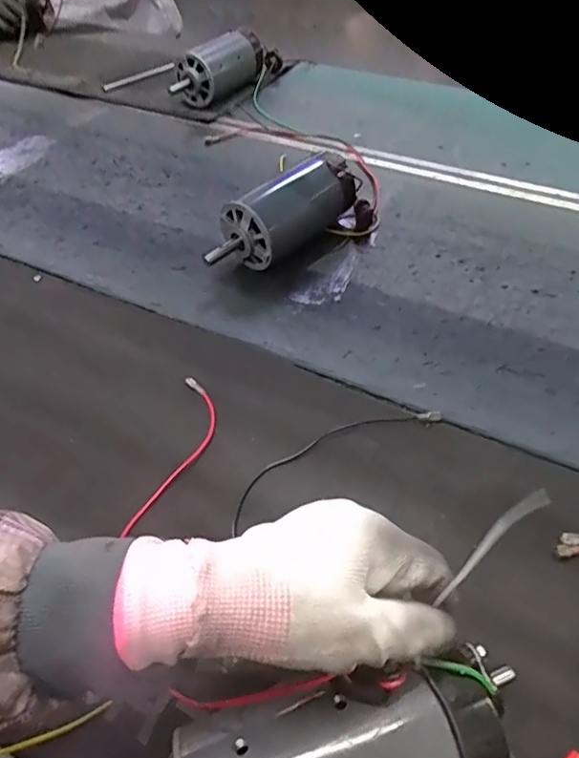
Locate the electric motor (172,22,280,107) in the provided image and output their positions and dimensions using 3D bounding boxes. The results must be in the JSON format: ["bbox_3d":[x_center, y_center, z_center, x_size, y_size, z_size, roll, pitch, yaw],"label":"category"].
[{"bbox_3d":[-0.109,-0.536,0.937,0.084,0.085,0.248,21,51,17],"label":"electric motor"}]

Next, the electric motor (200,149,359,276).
[{"bbox_3d":[-0.012,-0.186,0.625,0.076,0.081,0.206,33,55,27],"label":"electric motor"}]

